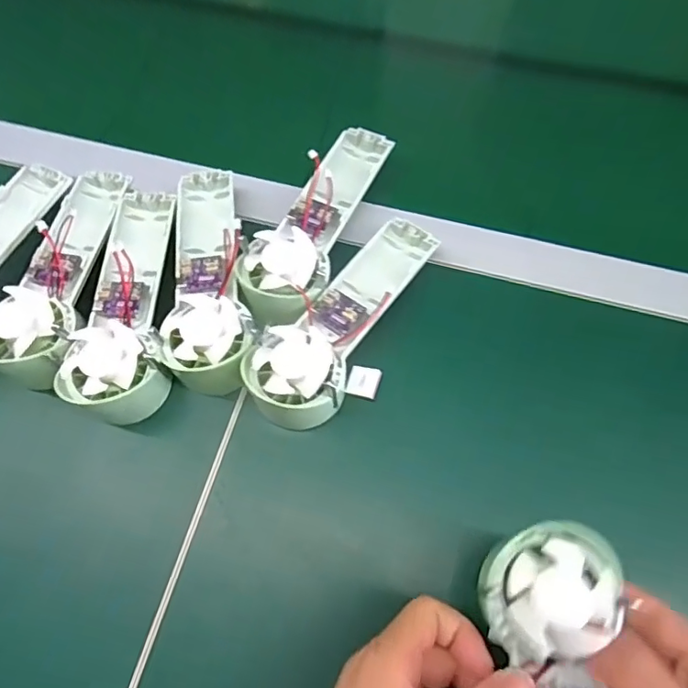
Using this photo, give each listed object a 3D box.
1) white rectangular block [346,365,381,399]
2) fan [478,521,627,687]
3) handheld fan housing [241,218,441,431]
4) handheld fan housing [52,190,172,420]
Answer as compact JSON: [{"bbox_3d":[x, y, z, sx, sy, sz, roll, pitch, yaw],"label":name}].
[{"bbox_3d":[0.013,0.026,0.365,0.021,0.008,0.020,16,66,7],"label":"white rectangular block"},{"bbox_3d":[0.096,0.172,0.238,0.058,0.029,0.172,4,70,2],"label":"fan"},{"bbox_3d":[0.006,-0.018,0.367,0.059,0.048,0.174,36,70,15],"label":"handheld fan housing"},{"bbox_3d":[-0.150,-0.034,0.374,0.060,0.046,0.172,-2,65,-1],"label":"handheld fan housing"}]

